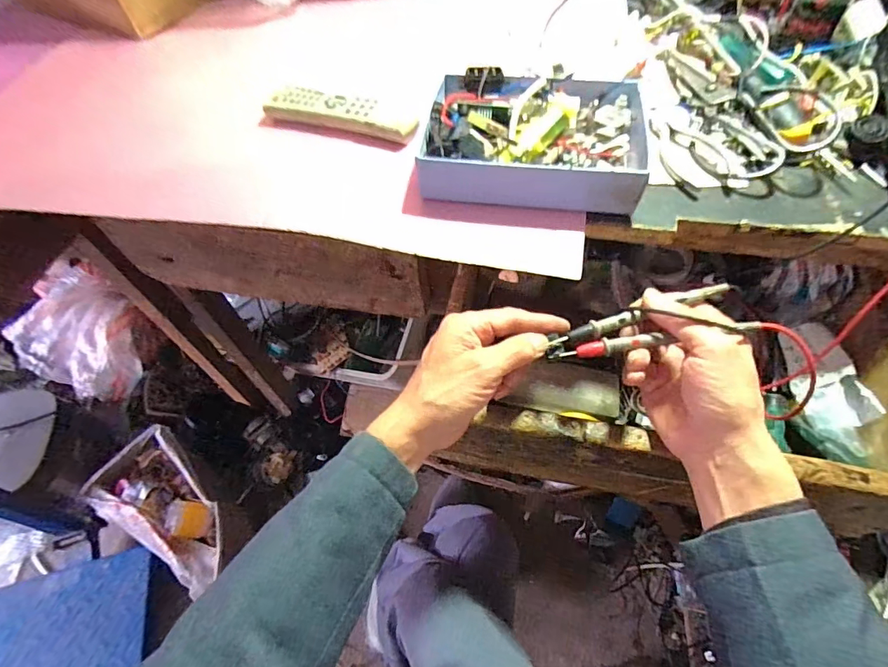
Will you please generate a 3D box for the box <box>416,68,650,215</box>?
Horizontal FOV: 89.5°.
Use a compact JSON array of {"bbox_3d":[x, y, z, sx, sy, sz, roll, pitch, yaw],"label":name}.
[{"bbox_3d":[0.085,-0.175,0.388,0.185,0.044,0.141,11,59,9],"label":"box"}]

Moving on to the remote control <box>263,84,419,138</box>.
[{"bbox_3d":[-0.099,-0.221,0.446,0.154,0.014,0.042,14,59,11],"label":"remote control"}]

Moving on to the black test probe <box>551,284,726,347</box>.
[{"bbox_3d":[0.151,-0.014,0.341,0.137,0.008,0.012,-17,58,0],"label":"black test probe"}]

